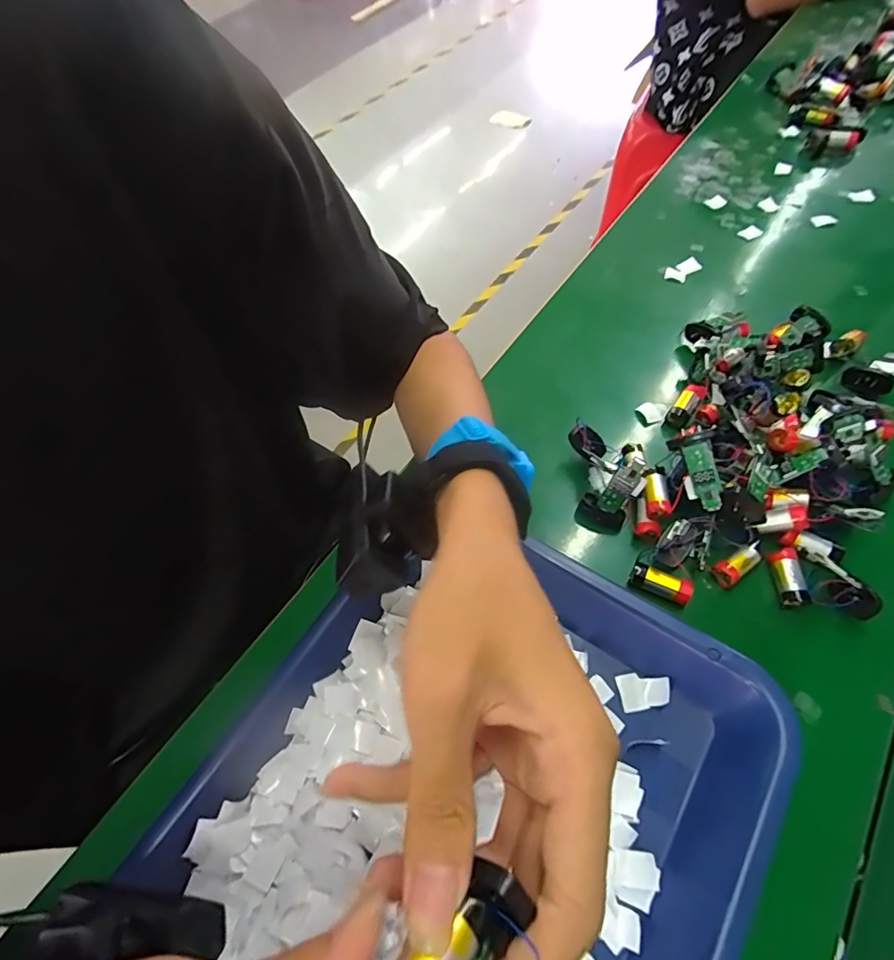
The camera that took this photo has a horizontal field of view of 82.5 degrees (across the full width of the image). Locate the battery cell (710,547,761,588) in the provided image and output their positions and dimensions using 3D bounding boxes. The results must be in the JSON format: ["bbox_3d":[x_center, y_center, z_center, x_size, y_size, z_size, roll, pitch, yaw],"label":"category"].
[{"bbox_3d":[0.188,0.055,0.329,0.031,0.011,0.014,-36,62,0],"label":"battery cell"}]

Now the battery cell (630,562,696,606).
[{"bbox_3d":[0.137,0.067,0.328,0.037,0.010,0.014,20,62,19],"label":"battery cell"}]

